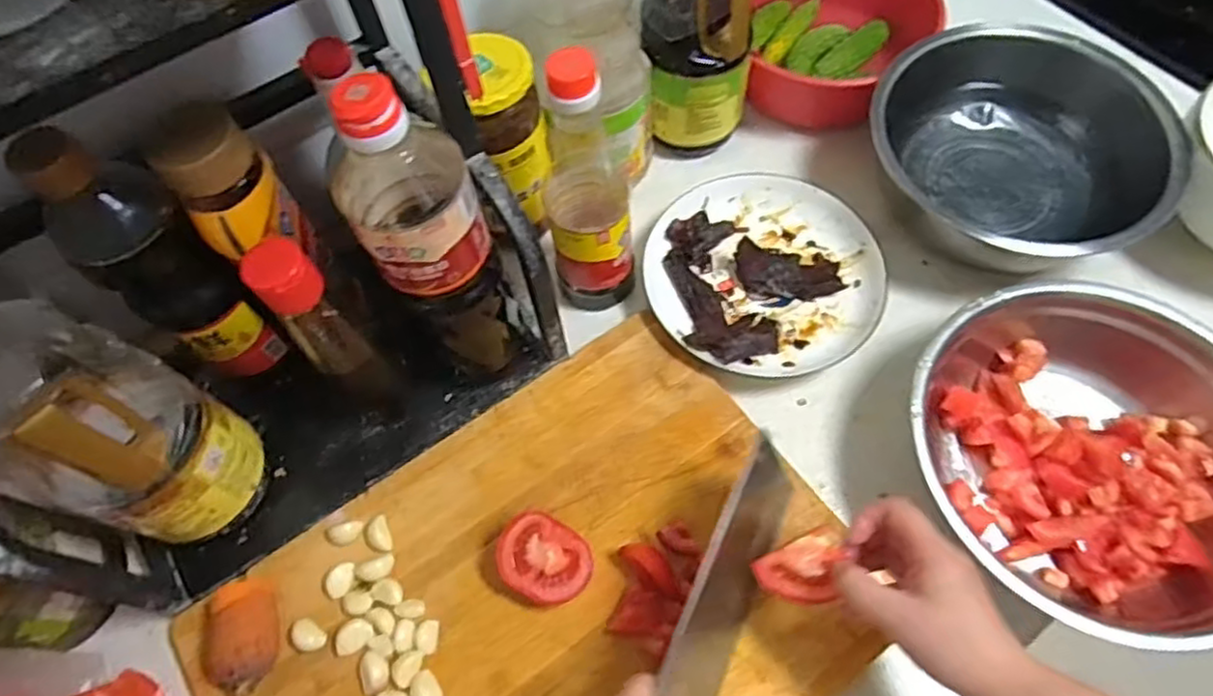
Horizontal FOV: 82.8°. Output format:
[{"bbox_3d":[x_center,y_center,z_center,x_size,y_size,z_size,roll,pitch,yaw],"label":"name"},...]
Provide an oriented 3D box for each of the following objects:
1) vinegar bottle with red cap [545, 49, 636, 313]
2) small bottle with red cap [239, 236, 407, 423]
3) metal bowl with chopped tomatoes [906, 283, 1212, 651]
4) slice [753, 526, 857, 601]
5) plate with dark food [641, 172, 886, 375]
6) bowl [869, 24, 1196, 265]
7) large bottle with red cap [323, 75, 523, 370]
[{"bbox_3d":[-0.012,-0.123,0.513,0.067,0.218,0.073,2,63,4],"label":"vinegar bottle with red cap"},{"bbox_3d":[-0.180,0.002,0.468,0.038,0.206,0.042,-39,68,-15],"label":"small bottle with red cap"},{"bbox_3d":[0.342,0.080,0.496,0.249,0.082,0.237,0,65,1],"label":"metal bowl with chopped tomatoes"},{"bbox_3d":[0.125,0.139,0.432,0.055,0.014,0.043,-34,91,18],"label":"slice"},{"bbox_3d":[0.134,-0.067,0.602,0.196,0.028,0.183,0,65,1],"label":"plate with dark food"},{"bbox_3d":[0.354,-0.190,0.614,0.240,0.088,0.217,11,64,9],"label":"bowl"},{"bbox_3d":[-0.108,-0.055,0.453,0.069,0.278,0.073,0,65,1],"label":"large bottle with red cap"}]

